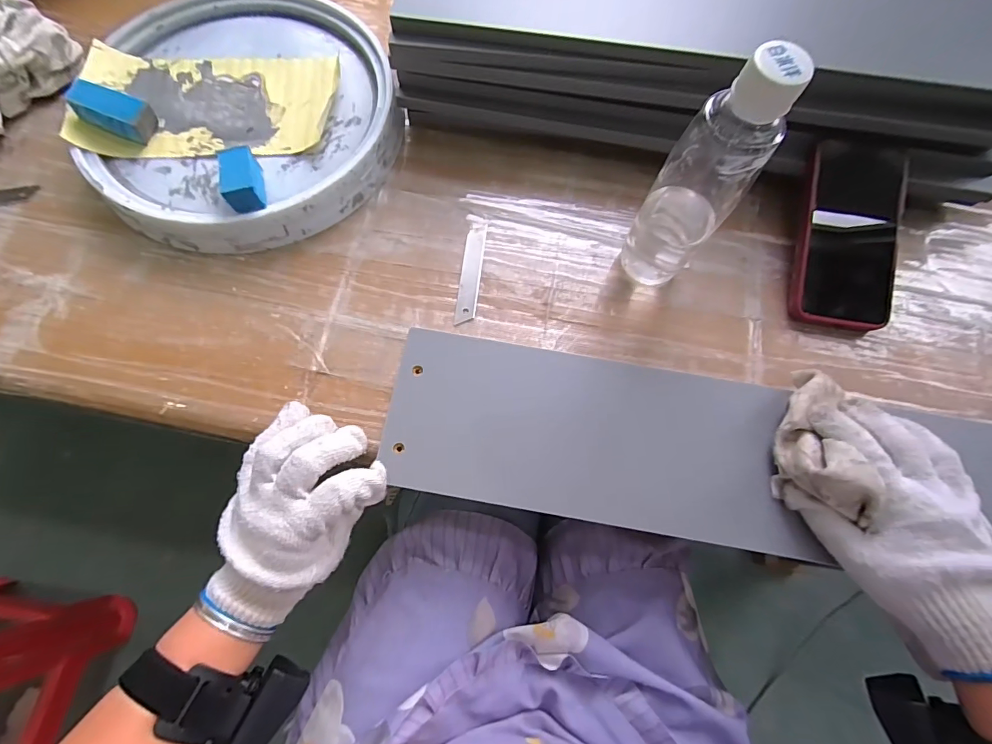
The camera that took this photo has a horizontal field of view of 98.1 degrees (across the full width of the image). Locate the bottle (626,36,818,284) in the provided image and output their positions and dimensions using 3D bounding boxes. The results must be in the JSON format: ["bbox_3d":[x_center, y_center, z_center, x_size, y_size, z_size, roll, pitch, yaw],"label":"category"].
[{"bbox_3d":[0.147,-0.133,0.314,0.058,0.197,0.059,34,74,9],"label":"bottle"}]

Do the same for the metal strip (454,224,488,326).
[{"bbox_3d":[-0.023,-0.090,0.393,0.019,0.004,0.097,6,72,1],"label":"metal strip"}]

